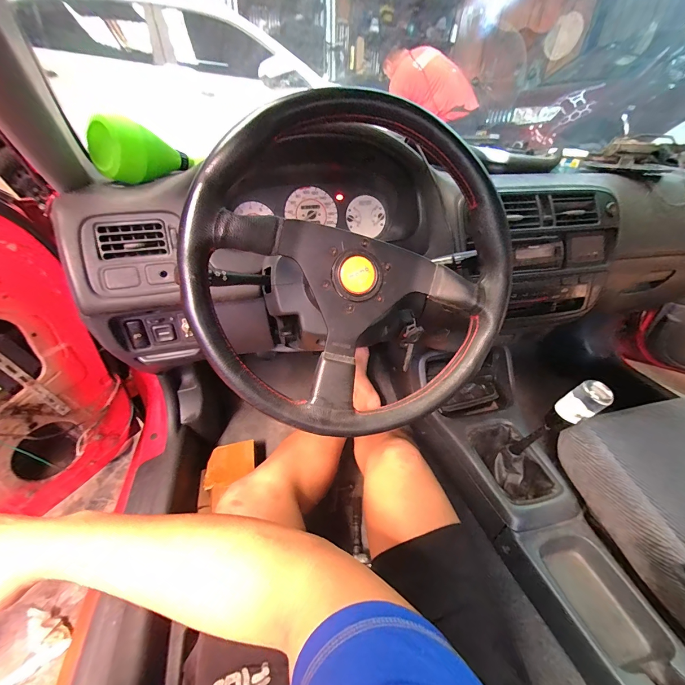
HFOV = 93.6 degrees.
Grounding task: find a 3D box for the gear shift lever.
[{"bbox_3d":[0.342,0.160,0.554,0.081,0.266,0.067,20,36,24],"label":"gear shift lever"}]

